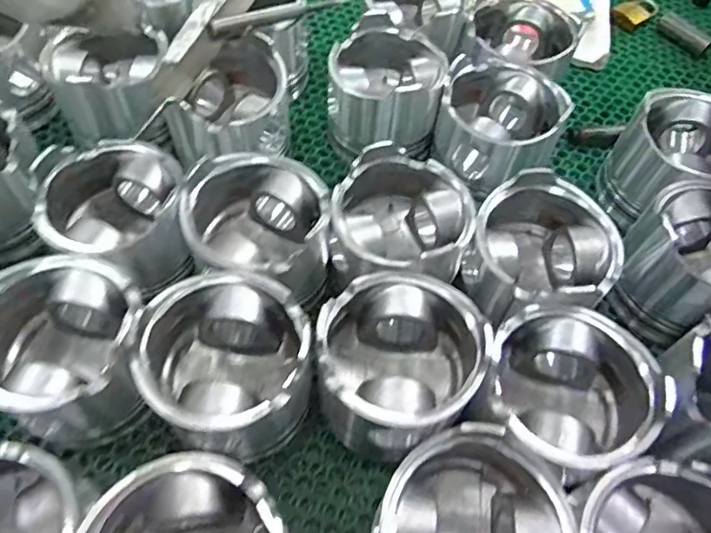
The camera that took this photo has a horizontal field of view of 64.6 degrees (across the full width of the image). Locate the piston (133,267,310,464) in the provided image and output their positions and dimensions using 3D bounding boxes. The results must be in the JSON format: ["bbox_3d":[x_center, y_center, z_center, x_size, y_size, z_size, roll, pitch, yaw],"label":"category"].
[{"bbox_3d":[-0.072,0.060,0.332,0.092,0.080,0.094,-33,65,-22],"label":"piston"}]

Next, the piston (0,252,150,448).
[{"bbox_3d":[-0.165,0.048,0.329,0.087,0.084,0.089,2,57,-3],"label":"piston"}]

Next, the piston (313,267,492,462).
[{"bbox_3d":[0.026,0.058,0.337,0.090,0.086,0.099,2,57,-3],"label":"piston"}]

